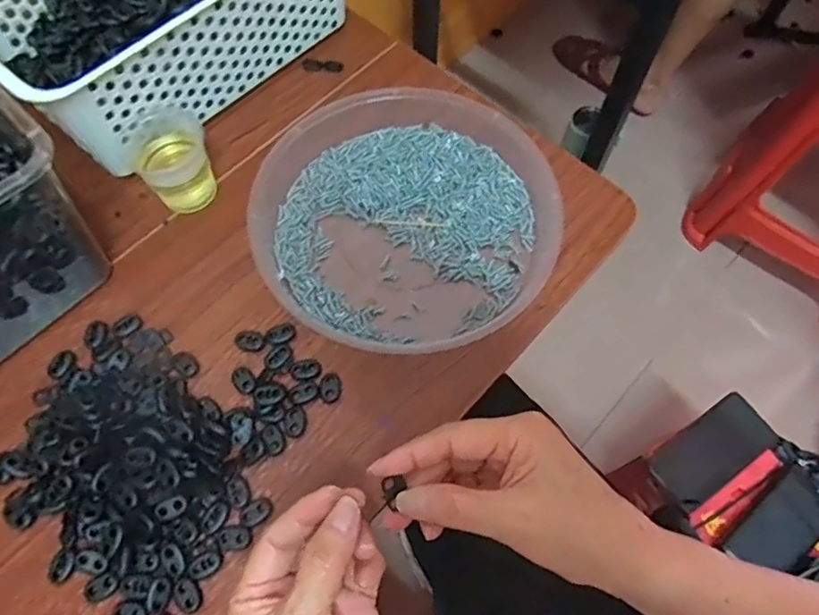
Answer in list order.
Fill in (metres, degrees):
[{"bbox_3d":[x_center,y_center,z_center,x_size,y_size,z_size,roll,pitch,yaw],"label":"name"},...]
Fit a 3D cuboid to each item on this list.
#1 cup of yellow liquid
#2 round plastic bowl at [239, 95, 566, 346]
[{"bbox_3d":[-0.190,-0.120,0.483,0.057,0.058,0.063,-29,69,-13],"label":"cup of yellow liquid"},{"bbox_3d":[-0.004,-0.073,0.474,0.225,0.034,0.221,0,65,-1],"label":"round plastic bowl"}]

